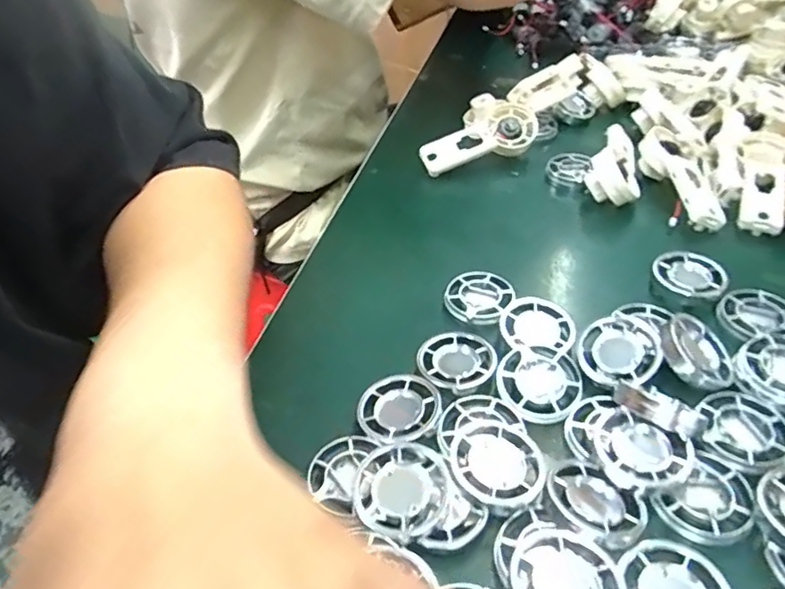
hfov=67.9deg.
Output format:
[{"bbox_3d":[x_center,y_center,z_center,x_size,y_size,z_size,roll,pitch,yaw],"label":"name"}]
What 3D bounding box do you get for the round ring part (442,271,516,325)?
[{"bbox_3d":[0.050,0.002,0.335,0.039,0.009,0.035,5,42,9],"label":"round ring part"}]

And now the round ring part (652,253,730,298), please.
[{"bbox_3d":[0.173,-0.011,0.340,0.038,0.008,0.035,9,43,12],"label":"round ring part"}]

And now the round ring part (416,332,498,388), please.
[{"bbox_3d":[0.032,0.033,0.296,0.040,0.005,0.035,3,42,7],"label":"round ring part"}]

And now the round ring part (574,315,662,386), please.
[{"bbox_3d":[0.112,0.028,0.289,0.037,0.007,0.040,-2,42,1],"label":"round ring part"}]

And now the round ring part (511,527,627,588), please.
[{"bbox_3d":[0.060,0.102,0.205,0.039,0.014,0.037,-2,42,1],"label":"round ring part"}]

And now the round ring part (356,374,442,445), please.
[{"bbox_3d":[0.003,0.052,0.274,0.038,0.004,0.036,-2,42,1],"label":"round ring part"}]

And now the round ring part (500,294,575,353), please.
[{"bbox_3d":[0.078,0.017,0.314,0.038,0.011,0.037,-2,42,1],"label":"round ring part"}]

